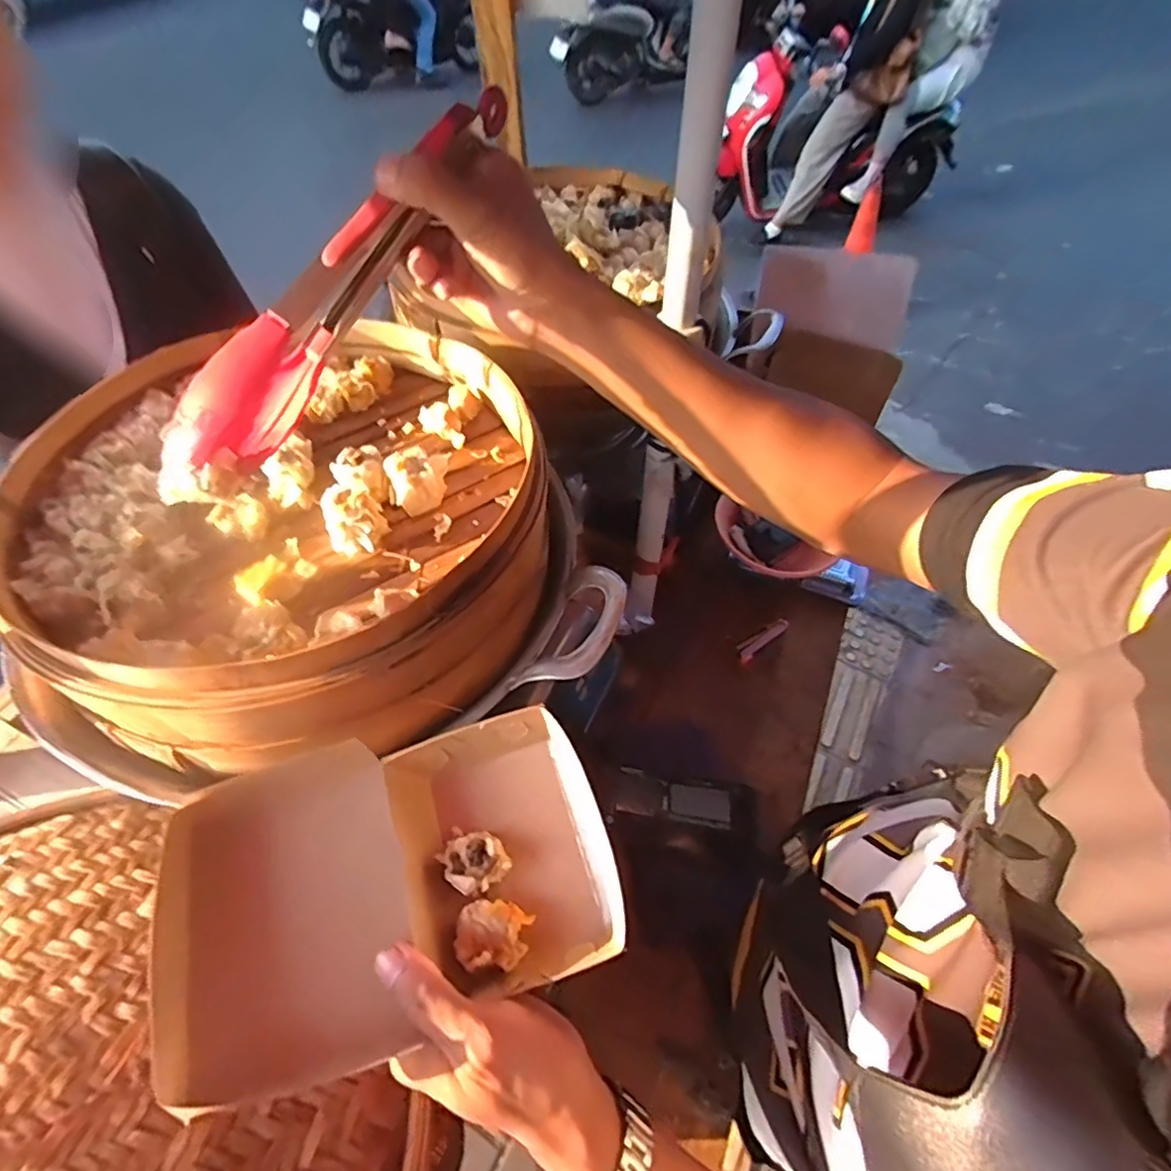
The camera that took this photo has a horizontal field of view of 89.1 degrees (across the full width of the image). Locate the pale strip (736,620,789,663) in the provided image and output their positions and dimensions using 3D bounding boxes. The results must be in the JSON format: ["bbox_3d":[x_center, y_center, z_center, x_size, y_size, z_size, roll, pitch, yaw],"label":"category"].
[{"bbox_3d":[0.226,0.066,0.764,0.087,0.009,0.025,-33,60,-24],"label":"pale strip"}]

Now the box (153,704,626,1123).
[{"bbox_3d":[-0.091,0.156,0.318,0.207,0.080,0.144,-13,53,-11],"label":"box"}]

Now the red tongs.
[{"bbox_3d":[-0.138,-0.177,0.339,0.031,0.049,0.267,35,85,23],"label":"red tongs"}]

